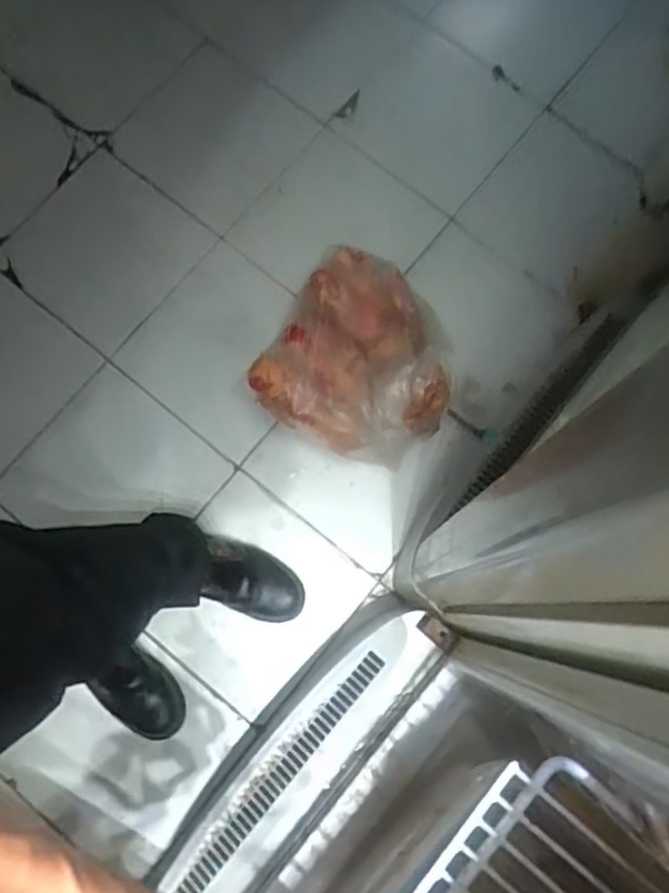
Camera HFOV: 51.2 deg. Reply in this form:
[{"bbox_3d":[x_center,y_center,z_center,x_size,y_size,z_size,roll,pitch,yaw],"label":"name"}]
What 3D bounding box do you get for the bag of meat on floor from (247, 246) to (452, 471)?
[{"bbox_3d":[0.053,-0.133,1.131,0.285,0.158,0.301,33,80,7],"label":"bag of meat on floor"}]

